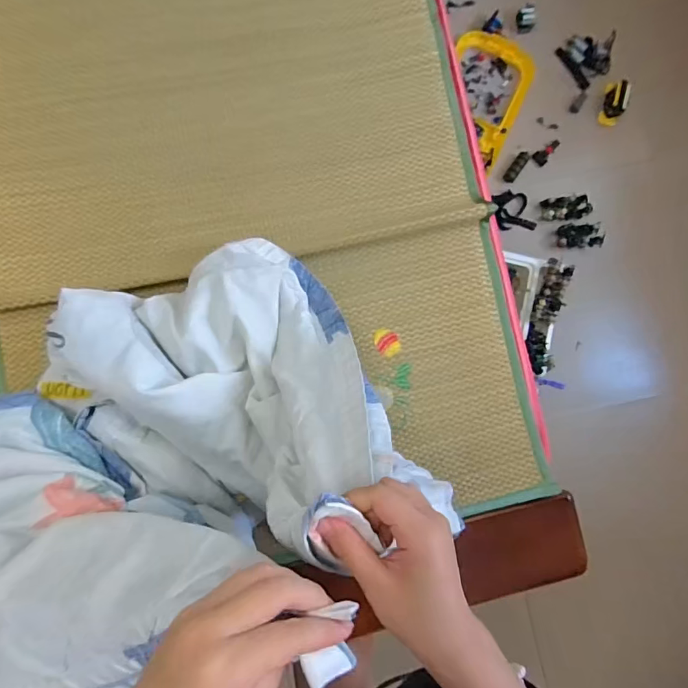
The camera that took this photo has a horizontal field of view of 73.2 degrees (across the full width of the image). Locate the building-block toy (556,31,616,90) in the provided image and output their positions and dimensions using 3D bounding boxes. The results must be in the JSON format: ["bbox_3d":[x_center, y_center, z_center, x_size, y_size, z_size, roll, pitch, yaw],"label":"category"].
[{"bbox_3d":[0.634,-0.750,1.195,0.133,0.041,0.136,-35,90,-5],"label":"building-block toy"}]

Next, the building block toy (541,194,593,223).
[{"bbox_3d":[0.556,-0.340,1.161,0.119,0.047,0.060,-10,85,-18],"label":"building block toy"}]

